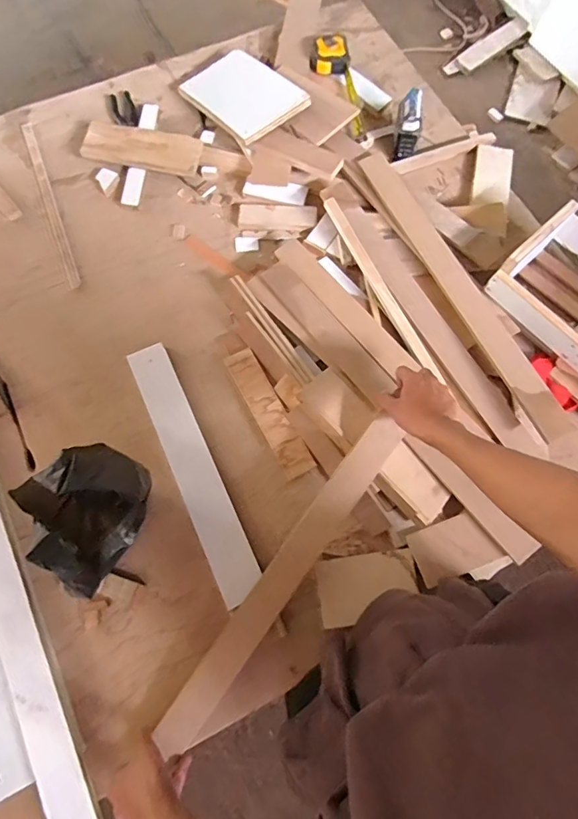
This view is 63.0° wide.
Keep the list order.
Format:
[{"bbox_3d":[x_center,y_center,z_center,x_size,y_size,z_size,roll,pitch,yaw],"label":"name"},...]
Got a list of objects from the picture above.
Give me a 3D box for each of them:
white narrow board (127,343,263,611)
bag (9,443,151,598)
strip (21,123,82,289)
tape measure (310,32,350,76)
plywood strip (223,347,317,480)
[{"bbox_3d":[-0.154,0.086,0.747,0.065,0.007,0.428,-24,74,-8],"label":"white narrow board"},{"bbox_3d":[-0.255,0.130,0.634,0.138,0.186,0.170,-43,77,-13],"label":"bag"},{"bbox_3d":[-0.463,-0.400,0.910,0.025,0.012,0.399,-21,73,-7],"label":"strip"},{"bbox_3d":[0.086,-0.751,0.993,0.082,0.043,0.076,6,72,2],"label":"tape measure"},{"bbox_3d":[-0.034,0.002,0.778,0.050,0.012,0.233,-28,74,-9],"label":"plywood strip"}]

